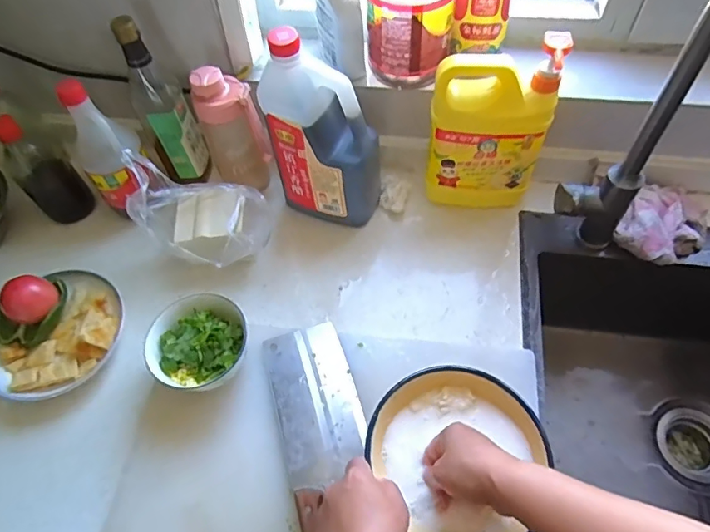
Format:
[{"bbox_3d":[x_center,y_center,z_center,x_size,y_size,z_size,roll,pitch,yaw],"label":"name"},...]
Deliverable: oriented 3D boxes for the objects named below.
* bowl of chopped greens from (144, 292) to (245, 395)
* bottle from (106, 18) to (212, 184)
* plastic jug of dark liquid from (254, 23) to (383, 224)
[{"bbox_3d":[-0.182,0.093,0.587,0.108,0.059,0.115,-2,58,3],"label":"bowl of chopped greens"},{"bbox_3d":[-0.265,-0.218,0.683,0.069,0.242,0.057,-24,59,-10],"label":"bottle"},{"bbox_3d":[-0.040,-0.162,0.641,0.128,0.245,0.087,26,63,19],"label":"plastic jug of dark liquid"}]

